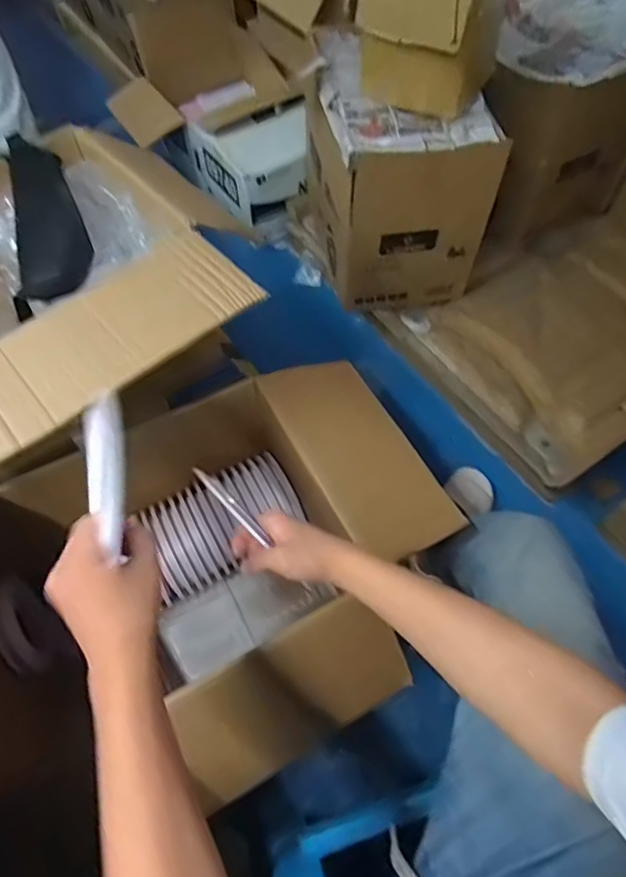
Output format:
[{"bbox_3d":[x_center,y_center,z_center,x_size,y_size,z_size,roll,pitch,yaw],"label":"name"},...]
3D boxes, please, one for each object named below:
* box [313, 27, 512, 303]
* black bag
[{"bbox_3d":[0.183,-0.665,1.318,0.328,0.403,0.521,-12,60,-5],"label":"box"},{"bbox_3d":[-0.450,-0.367,0.877,0.141,0.085,0.311,-15,77,-7],"label":"black bag"}]

